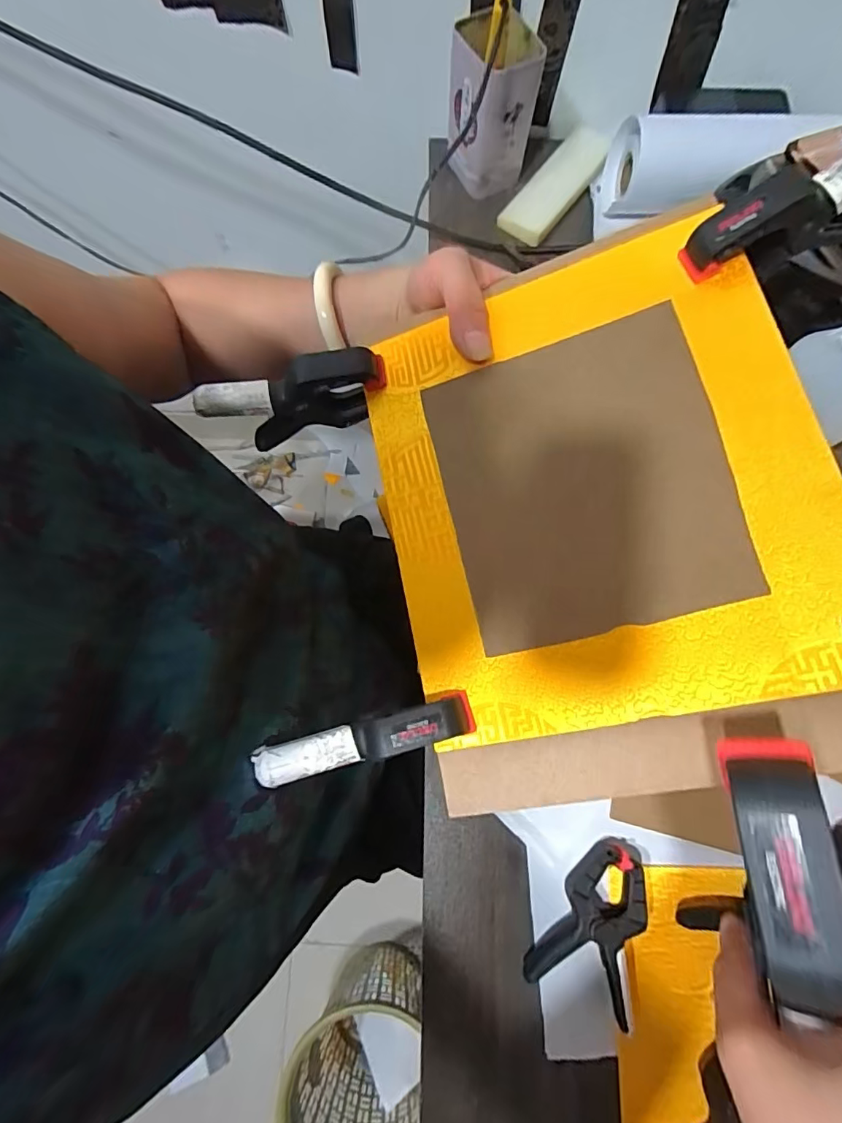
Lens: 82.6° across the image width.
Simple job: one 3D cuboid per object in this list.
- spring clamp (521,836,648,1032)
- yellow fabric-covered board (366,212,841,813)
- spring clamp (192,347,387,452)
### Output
[{"bbox_3d":[0.125,0.256,0.346,0.068,0.022,0.103,21,78,6],"label":"spring clamp"},{"bbox_3d":[0.081,-0.029,0.243,0.199,0.008,0.257,-15,76,15],"label":"yellow fabric-covered board"},{"bbox_3d":[-0.077,-0.098,0.303,0.110,0.074,0.020,-9,77,-1],"label":"spring clamp"}]

